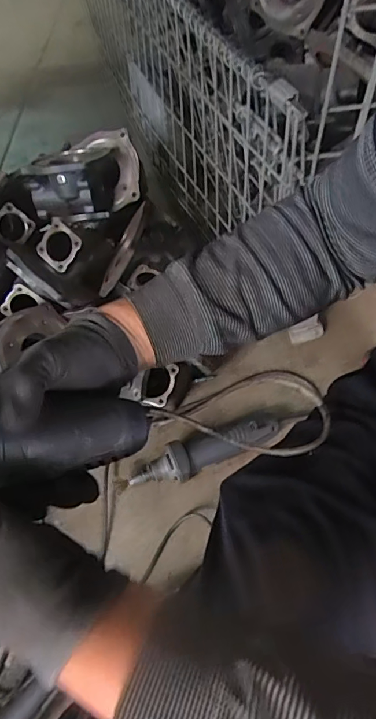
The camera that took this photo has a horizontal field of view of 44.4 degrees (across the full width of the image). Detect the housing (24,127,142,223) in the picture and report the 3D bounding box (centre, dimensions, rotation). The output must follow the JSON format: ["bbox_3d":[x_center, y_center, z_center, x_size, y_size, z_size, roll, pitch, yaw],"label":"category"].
[{"bbox_3d":[-0.195,-0.342,0.860,0.209,0.111,0.155,-17,59,-3],"label":"housing"}]

